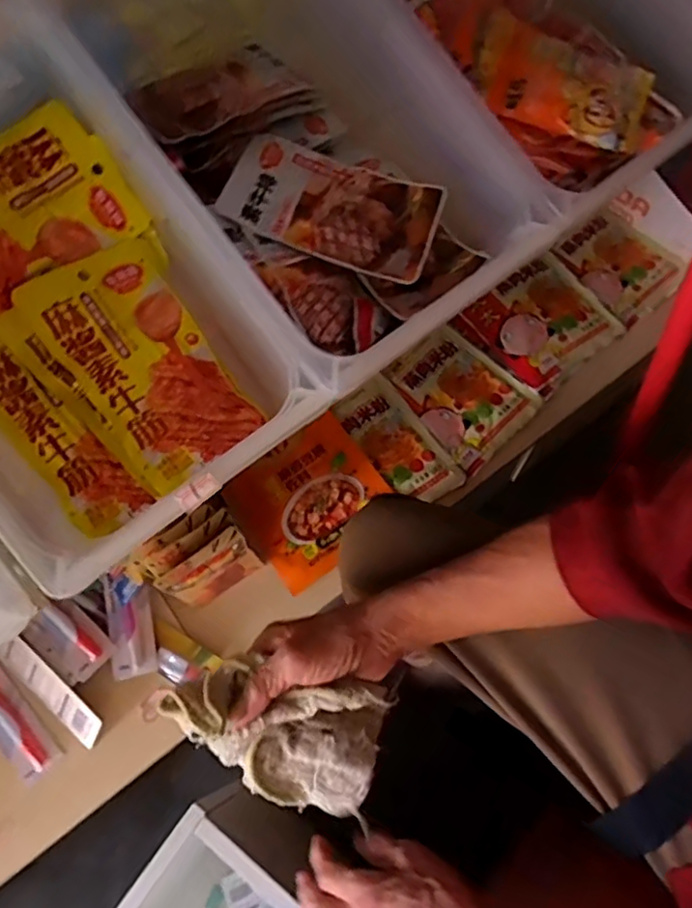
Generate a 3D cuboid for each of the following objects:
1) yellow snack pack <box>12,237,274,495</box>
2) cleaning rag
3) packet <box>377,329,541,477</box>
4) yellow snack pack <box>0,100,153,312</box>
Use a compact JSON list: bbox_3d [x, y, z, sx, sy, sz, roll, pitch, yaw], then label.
[{"bbox_3d":[-0.141,-0.064,0.428,0.099,0.014,0.163,-36,93,-27],"label":"yellow snack pack"},{"bbox_3d":[-0.049,0.183,0.399,0.140,0.065,0.081,12,67,8],"label":"cleaning rag"},{"bbox_3d":[0.129,-0.069,0.678,0.117,0.015,0.150,-38,70,-13],"label":"packet"},{"bbox_3d":[-0.229,-0.151,0.400,0.168,0.015,0.092,-43,109,-17],"label":"yellow snack pack"}]

